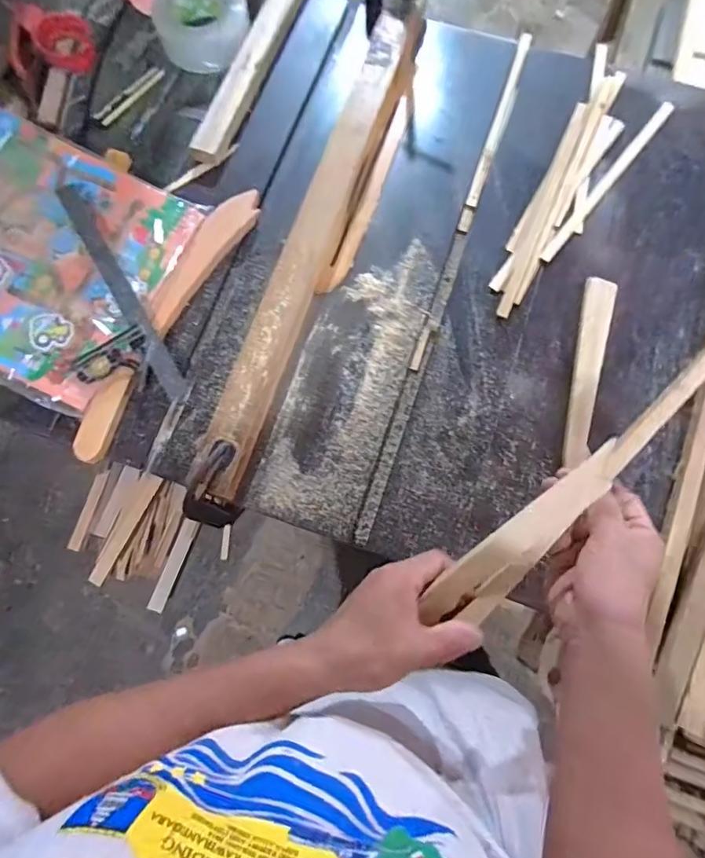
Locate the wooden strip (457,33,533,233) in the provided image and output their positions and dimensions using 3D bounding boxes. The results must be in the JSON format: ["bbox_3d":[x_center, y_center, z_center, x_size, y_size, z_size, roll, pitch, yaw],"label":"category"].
[{"bbox_3d":[0.206,-0.425,0.730,0.020,0.014,0.350,18,78,6],"label":"wooden strip"}]

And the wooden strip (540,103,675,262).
[{"bbox_3d":[0.347,-0.337,0.697,0.016,0.012,0.309,38,80,10],"label":"wooden strip"}]

